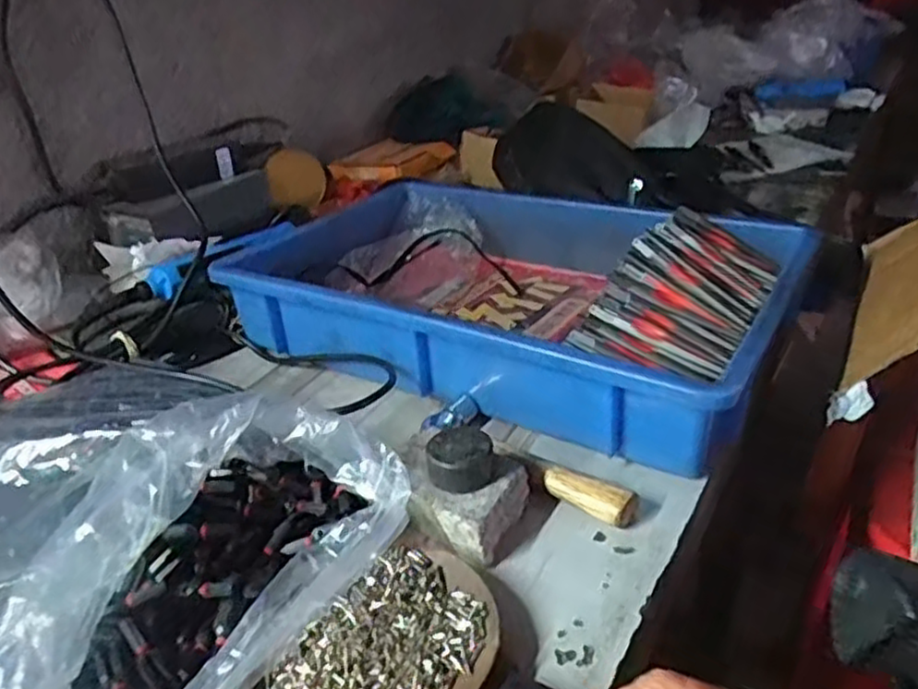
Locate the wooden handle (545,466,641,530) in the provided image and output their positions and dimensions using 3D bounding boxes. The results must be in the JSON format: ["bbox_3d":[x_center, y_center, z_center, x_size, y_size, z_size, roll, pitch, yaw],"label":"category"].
[{"bbox_3d":[0.076,0.089,0.424,0.054,0.020,0.021,13,32,30],"label":"wooden handle"}]

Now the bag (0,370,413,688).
[{"bbox_3d":[-0.201,0.092,0.398,0.288,0.076,0.239,14,33,32],"label":"bag"}]

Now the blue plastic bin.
[{"bbox_3d":[0.035,-0.051,0.626,0.462,0.080,0.298,13,33,31],"label":"blue plastic bin"}]

